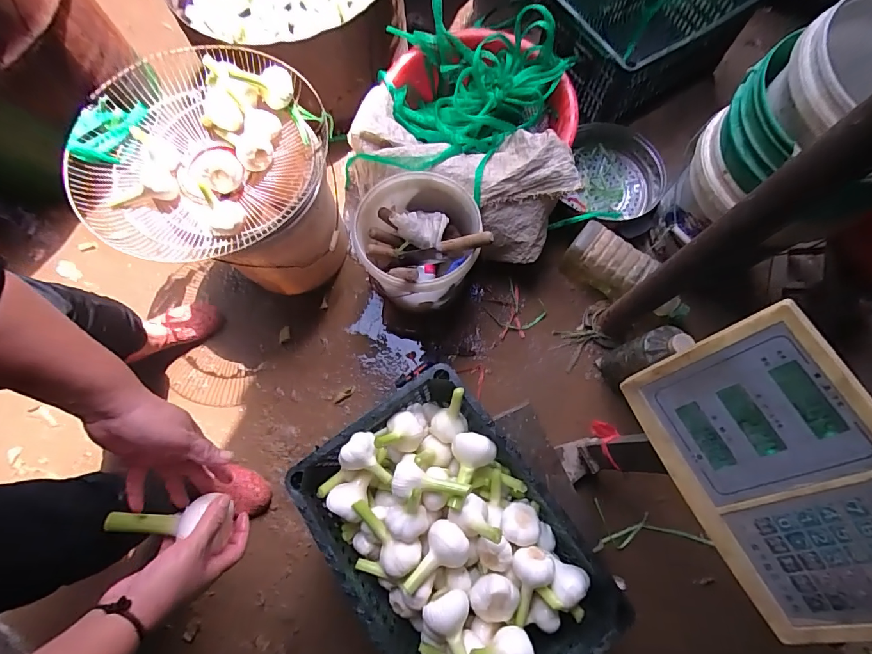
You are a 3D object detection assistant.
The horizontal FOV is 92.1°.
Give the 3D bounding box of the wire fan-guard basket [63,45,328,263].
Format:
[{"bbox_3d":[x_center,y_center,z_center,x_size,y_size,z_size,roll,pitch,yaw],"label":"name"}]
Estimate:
[{"bbox_3d":[-0.400,-0.298,0.747,0.421,0.108,0.367,-41,79,-11],"label":"wire fan-guard basket"}]

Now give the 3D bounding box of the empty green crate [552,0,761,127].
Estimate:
[{"bbox_3d":[0.516,-0.741,1.078,0.427,0.287,0.301,-37,79,-10],"label":"empty green crate"}]

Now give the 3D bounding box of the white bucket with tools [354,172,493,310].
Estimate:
[{"bbox_3d":[-0.028,-0.171,0.913,0.244,0.261,0.238,0,75,-1],"label":"white bucket with tools"}]

